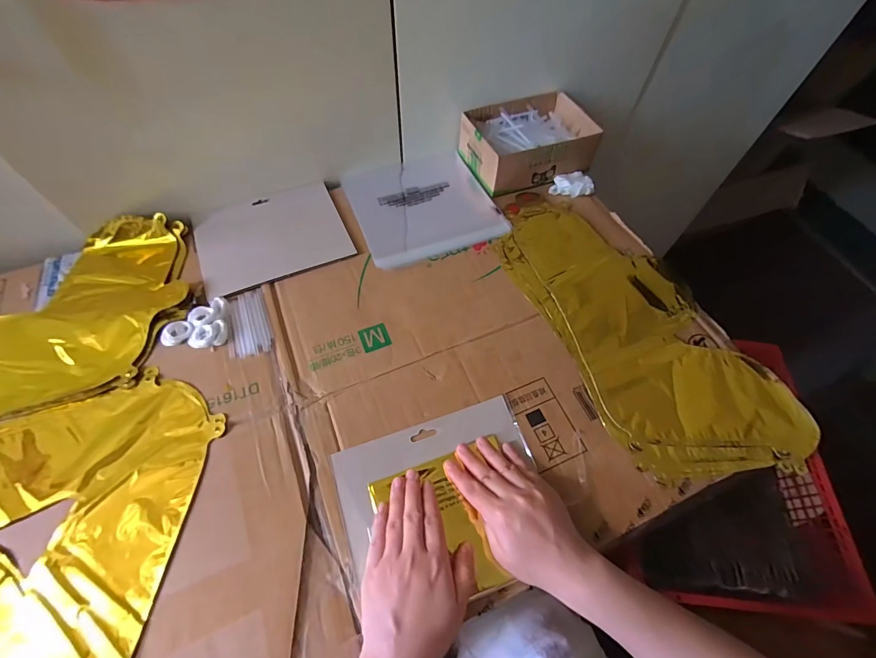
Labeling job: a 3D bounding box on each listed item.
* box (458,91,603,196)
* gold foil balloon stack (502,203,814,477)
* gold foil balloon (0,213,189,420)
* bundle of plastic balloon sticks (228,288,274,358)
[{"bbox_3d":[0.140,-0.296,0.609,0.185,0.059,0.138,-19,63,-13],"label":"box"},{"bbox_3d":[0.243,-0.019,0.483,0.211,0.018,0.412,-21,64,-14],"label":"gold foil balloon stack"},{"bbox_3d":[-0.503,0.000,0.451,0.384,0.030,0.231,-15,62,-10],"label":"gold foil balloon"},{"bbox_3d":[-0.225,-0.009,0.465,0.047,0.005,0.090,-11,62,-8],"label":"bundle of plastic balloon sticks"}]

